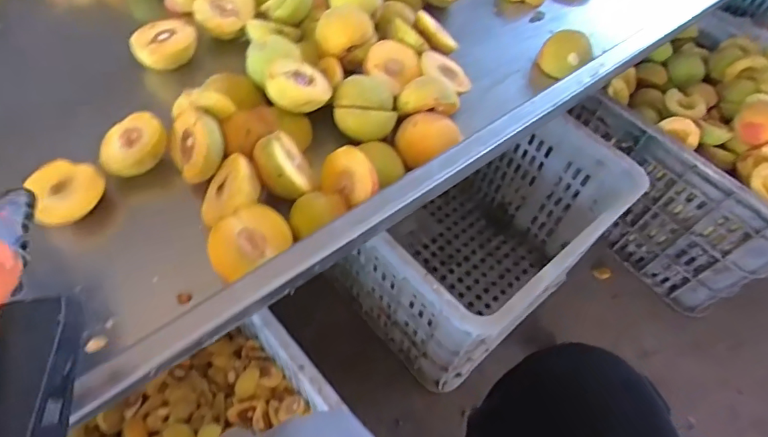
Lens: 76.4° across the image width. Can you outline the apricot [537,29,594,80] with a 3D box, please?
[{"bbox_3d":[0.212,-0.189,0.572,0.059,0.039,0.053,18,57,12],"label":"apricot"}]

